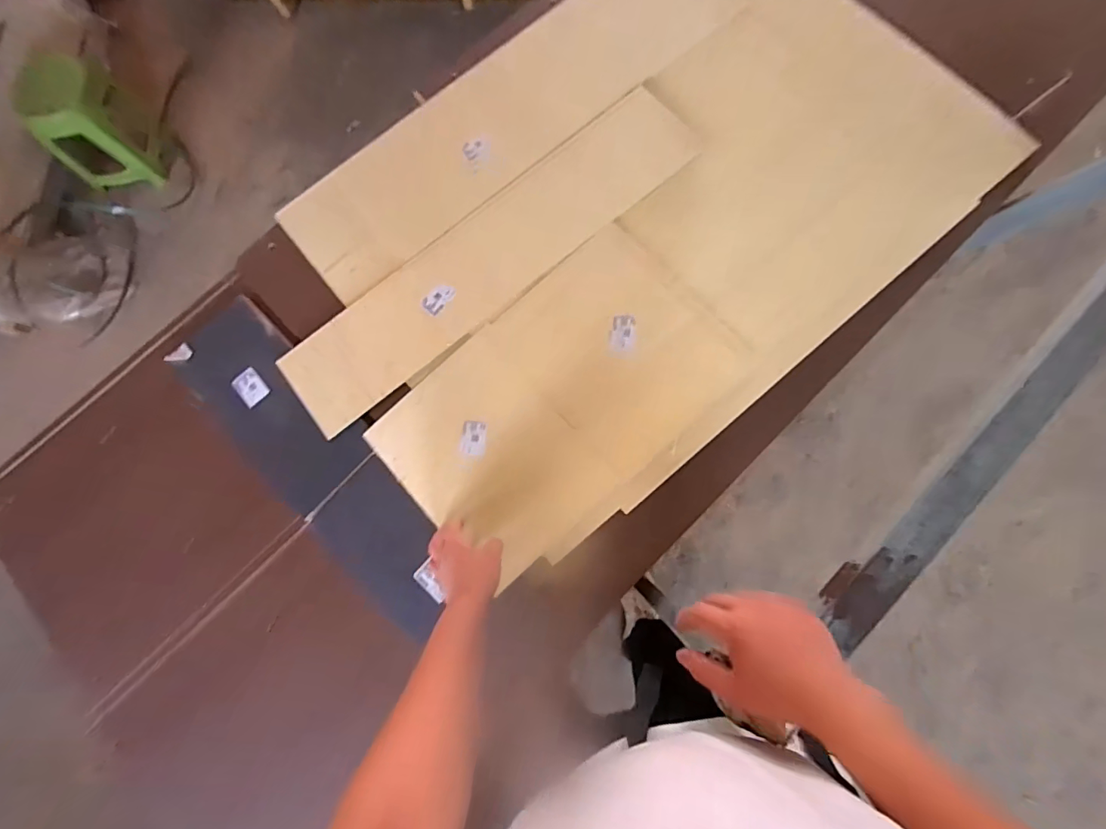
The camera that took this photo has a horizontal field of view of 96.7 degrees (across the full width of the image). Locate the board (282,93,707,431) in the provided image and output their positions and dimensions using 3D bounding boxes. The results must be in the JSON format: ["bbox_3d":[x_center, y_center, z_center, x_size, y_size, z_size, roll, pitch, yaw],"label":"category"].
[{"bbox_3d":[-0.096,-0.281,0.845,0.805,0.011,0.174,-39,80,-6],"label":"board"}]

